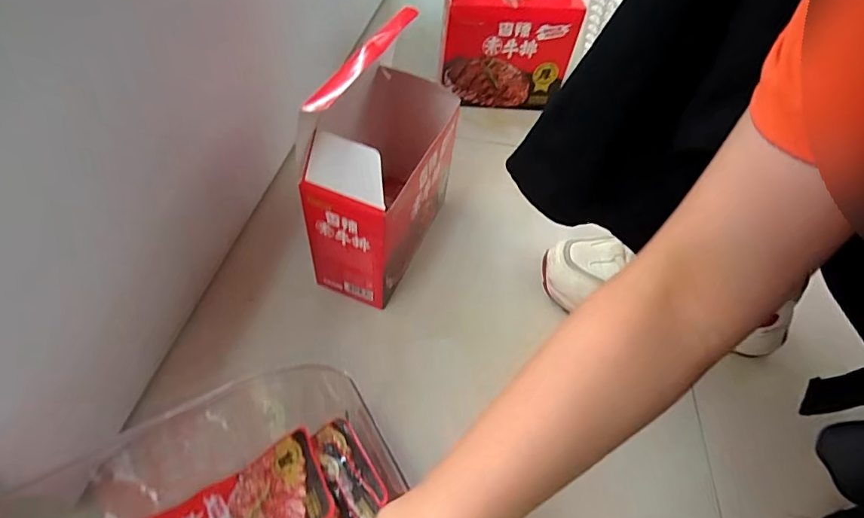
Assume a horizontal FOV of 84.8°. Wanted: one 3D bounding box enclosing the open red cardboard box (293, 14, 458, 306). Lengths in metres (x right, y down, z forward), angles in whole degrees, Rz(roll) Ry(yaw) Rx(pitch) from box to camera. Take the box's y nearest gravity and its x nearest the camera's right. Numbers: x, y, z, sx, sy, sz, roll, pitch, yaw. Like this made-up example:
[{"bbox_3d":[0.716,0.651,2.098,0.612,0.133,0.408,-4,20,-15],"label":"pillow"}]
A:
[{"bbox_3d":[-0.049,-0.058,0.486,0.088,0.202,0.162,23,54,12],"label":"open red cardboard box"}]

